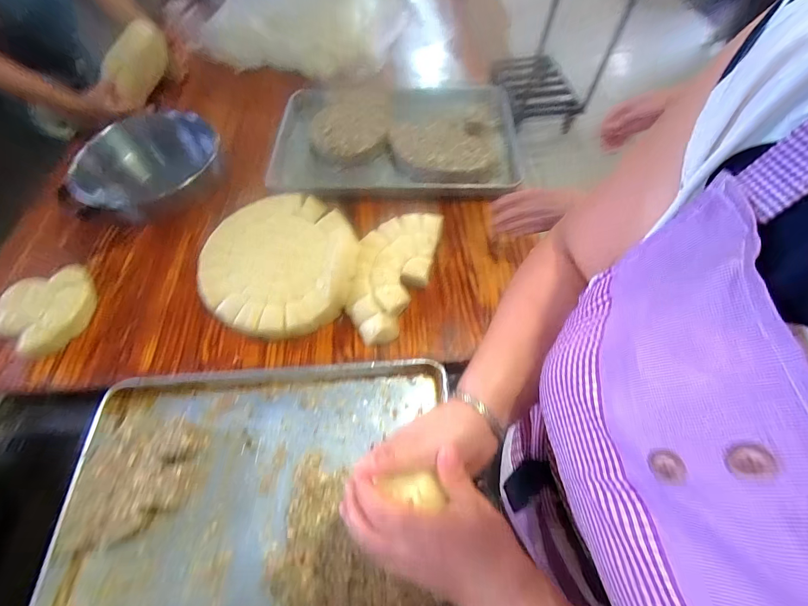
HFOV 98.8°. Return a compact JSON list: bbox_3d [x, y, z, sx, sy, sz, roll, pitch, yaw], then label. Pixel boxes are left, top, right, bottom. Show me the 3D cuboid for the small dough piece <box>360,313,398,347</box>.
[{"bbox_3d":[-0.047,0.049,0.649,0.073,0.041,0.050,-2,59,-1],"label":"small dough piece"}]

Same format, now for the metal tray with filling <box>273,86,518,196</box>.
[{"bbox_3d":[-0.023,-0.425,0.888,0.586,0.079,0.389,-1,59,0],"label":"metal tray with filling"}]

